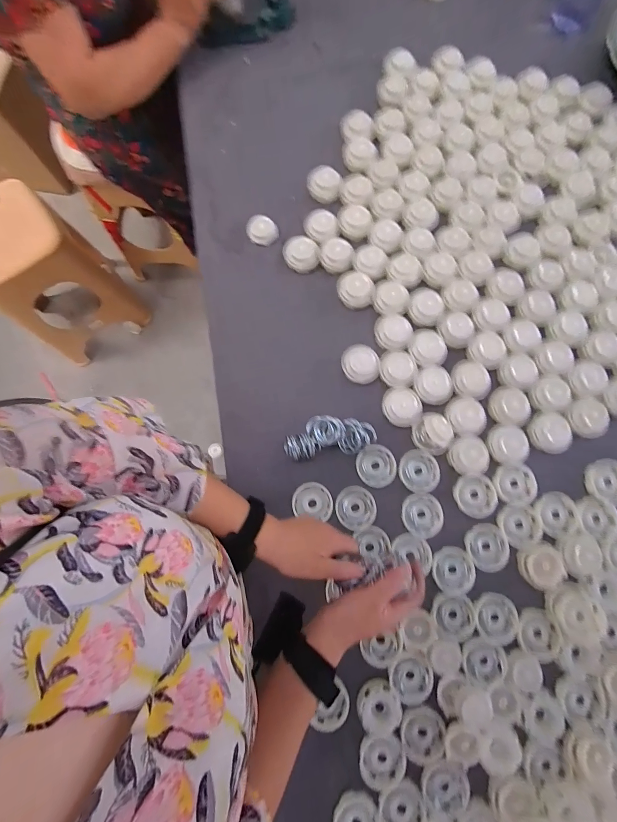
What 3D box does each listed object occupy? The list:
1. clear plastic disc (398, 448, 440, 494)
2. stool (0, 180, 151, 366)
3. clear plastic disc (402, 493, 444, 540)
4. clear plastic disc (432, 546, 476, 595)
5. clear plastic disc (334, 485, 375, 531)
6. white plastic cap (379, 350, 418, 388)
[{"bbox_3d":[0.175,0.095,0.542,0.063,0.007,0.066,0,80,2],"label":"clear plastic disc"},{"bbox_3d":[-0.765,-0.378,1.073,0.261,0.427,0.303,43,84,8],"label":"stool"},{"bbox_3d":[0.176,0.161,0.530,0.063,0.011,0.064,0,80,2],"label":"clear plastic disc"},{"bbox_3d":[0.214,0.233,0.503,0.055,0.016,0.063,-7,79,1],"label":"clear plastic disc"},{"bbox_3d":[0.074,0.151,0.536,0.060,0.009,0.063,0,80,2],"label":"clear plastic disc"},{"bbox_3d":[0.148,-0.072,0.564,0.059,0.019,0.065,6,80,3],"label":"white plastic cap"}]

